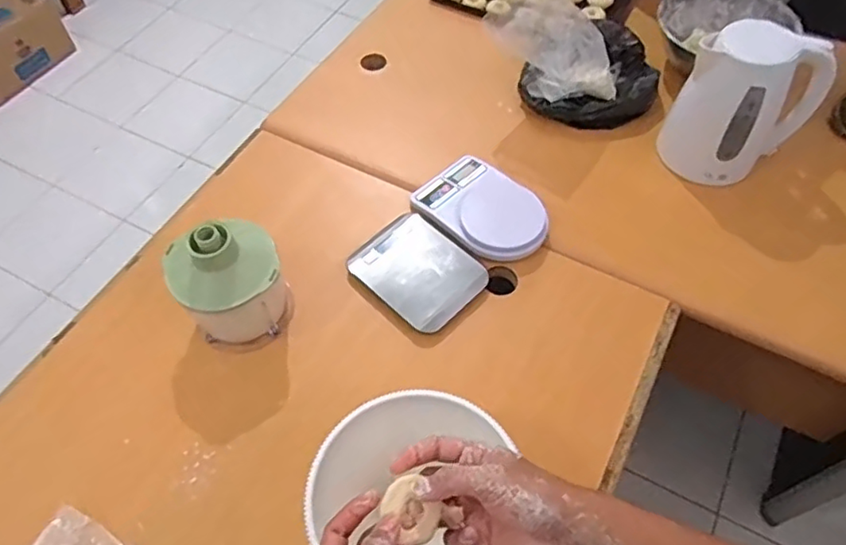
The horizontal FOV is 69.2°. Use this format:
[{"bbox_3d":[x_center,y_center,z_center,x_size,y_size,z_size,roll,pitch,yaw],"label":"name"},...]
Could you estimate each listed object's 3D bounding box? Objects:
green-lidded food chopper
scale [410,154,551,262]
[{"bbox_3d":[-0.244,0.012,0.785,0.130,0.175,0.110,-33,64,-19],"label":"green-lidded food chopper"},{"bbox_3d":[0.092,-0.098,0.925,0.198,0.029,0.138,39,66,21],"label":"scale"}]

